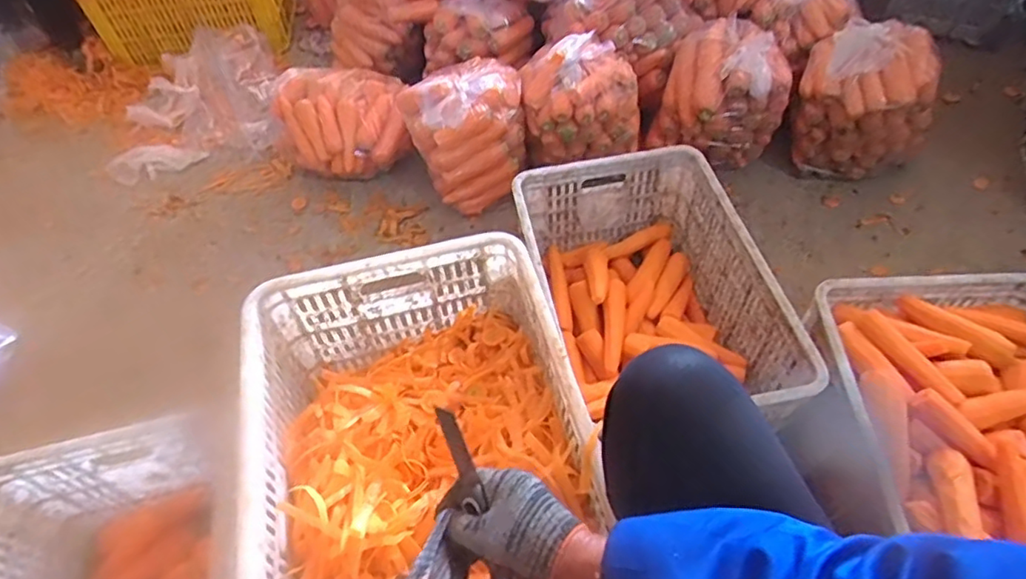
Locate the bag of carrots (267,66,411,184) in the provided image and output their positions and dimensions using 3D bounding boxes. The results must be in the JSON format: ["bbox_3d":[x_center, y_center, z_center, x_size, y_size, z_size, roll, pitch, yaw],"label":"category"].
[{"bbox_3d":[-0.407,-0.392,1.452,0.317,0.188,0.206,-5,53,0],"label":"bag of carrots"}]

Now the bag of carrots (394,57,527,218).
[{"bbox_3d":[-0.089,-0.340,1.322,0.249,0.260,0.203,-26,56,-15],"label":"bag of carrots"}]

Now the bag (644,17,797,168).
[{"bbox_3d":[0.470,-0.432,1.339,0.267,0.246,0.227,17,56,15],"label":"bag"}]

